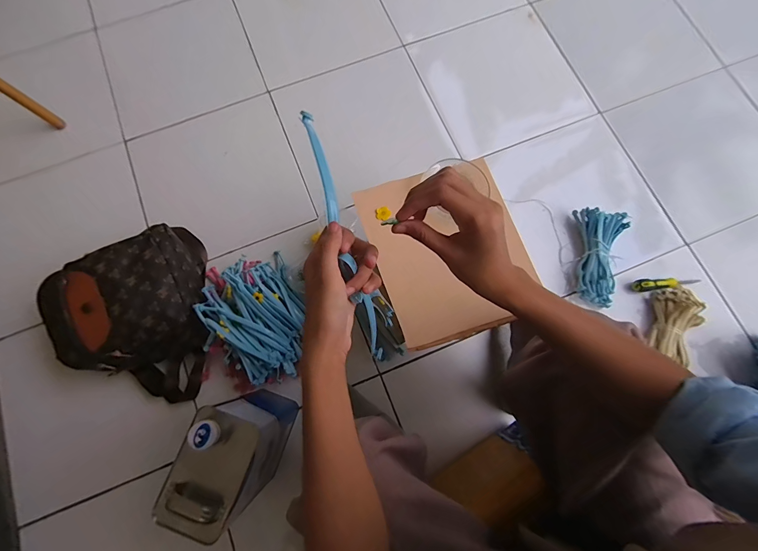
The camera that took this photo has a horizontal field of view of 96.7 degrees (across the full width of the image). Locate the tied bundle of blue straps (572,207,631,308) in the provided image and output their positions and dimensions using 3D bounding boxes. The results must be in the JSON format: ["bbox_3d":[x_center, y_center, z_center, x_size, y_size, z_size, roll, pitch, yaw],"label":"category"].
[{"bbox_3d":[0.508,-0.041,0.773,0.101,0.066,0.217,3,76,1],"label":"tied bundle of blue straps"}]

